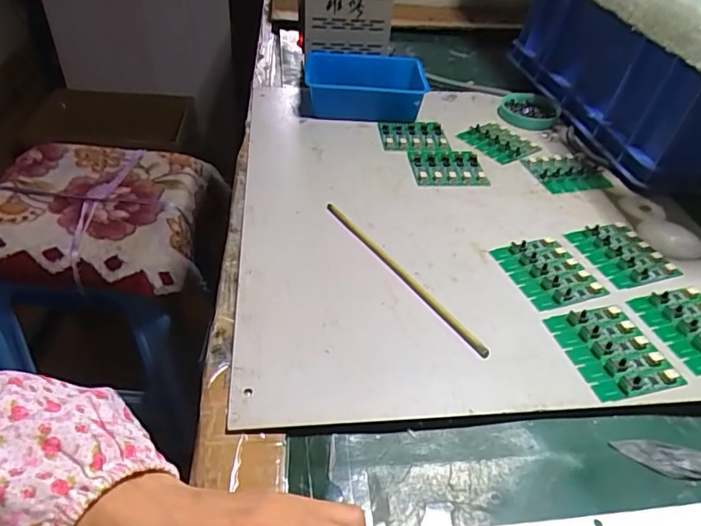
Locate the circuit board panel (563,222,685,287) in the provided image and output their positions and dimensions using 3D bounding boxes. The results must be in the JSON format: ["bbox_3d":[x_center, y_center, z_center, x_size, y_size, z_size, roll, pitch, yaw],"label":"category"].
[{"bbox_3d":[0.219,-0.009,0.418,0.060,0.004,0.069,-10,46,-15],"label":"circuit board panel"}]

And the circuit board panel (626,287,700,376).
[{"bbox_3d":[0.237,0.044,0.358,0.054,0.005,0.069,-9,46,-15],"label":"circuit board panel"}]

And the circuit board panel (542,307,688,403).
[{"bbox_3d":[0.169,0.057,0.338,0.055,0.006,0.069,-9,45,-14],"label":"circuit board panel"}]

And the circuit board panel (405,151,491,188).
[{"bbox_3d":[0.094,-0.094,0.504,0.069,0.004,0.058,-3,44,-8],"label":"circuit board panel"}]

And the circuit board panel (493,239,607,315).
[{"bbox_3d":[0.150,0.007,0.397,0.056,0.005,0.069,-12,46,-17],"label":"circuit board panel"}]

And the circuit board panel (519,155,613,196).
[{"bbox_3d":[0.214,-0.089,0.510,0.070,0.005,0.059,-8,45,-13],"label":"circuit board panel"}]

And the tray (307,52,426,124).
[{"bbox_3d":[0.012,-0.201,0.589,0.142,0.045,0.097,9,44,5],"label":"tray"}]

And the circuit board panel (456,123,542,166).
[{"bbox_3d":[0.157,-0.128,0.551,0.055,0.007,0.071,-25,51,-27],"label":"circuit board panel"}]

